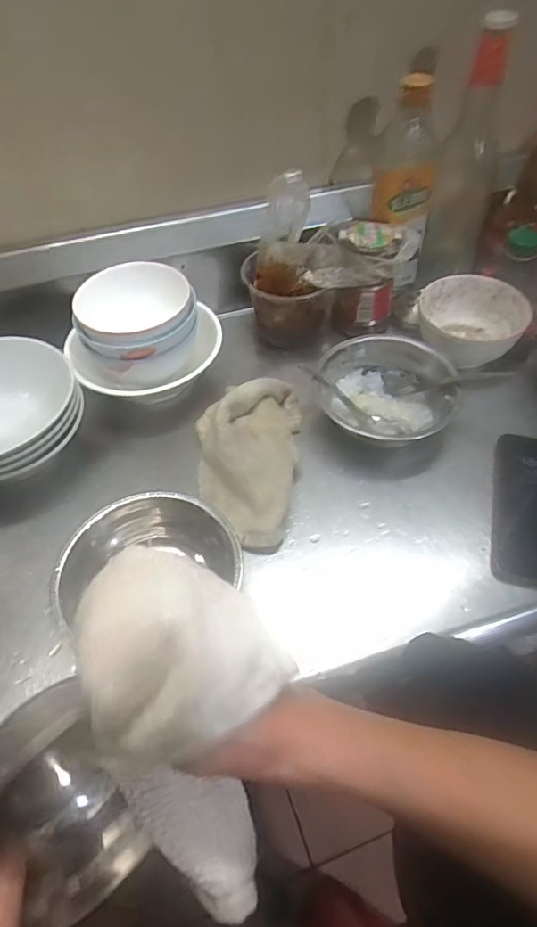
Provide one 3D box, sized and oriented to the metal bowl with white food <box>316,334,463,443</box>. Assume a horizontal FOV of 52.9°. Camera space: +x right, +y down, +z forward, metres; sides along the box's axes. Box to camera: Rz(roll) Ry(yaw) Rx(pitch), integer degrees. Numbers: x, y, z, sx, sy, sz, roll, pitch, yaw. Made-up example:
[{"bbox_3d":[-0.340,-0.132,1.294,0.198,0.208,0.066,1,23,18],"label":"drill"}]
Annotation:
[{"bbox_3d":[0.125,-0.077,0.575,0.143,0.063,0.130,0,53,1],"label":"metal bowl with white food"}]

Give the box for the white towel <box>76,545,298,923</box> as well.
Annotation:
[{"bbox_3d":[-0.033,0.133,0.267,0.083,0.185,0.067,-6,21,-3],"label":"white towel"}]

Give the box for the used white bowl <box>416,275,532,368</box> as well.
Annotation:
[{"bbox_3d":[0.235,-0.162,0.633,0.121,0.052,0.116,-13,53,-9],"label":"used white bowl"}]

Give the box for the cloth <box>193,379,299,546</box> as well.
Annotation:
[{"bbox_3d":[-0.022,-0.008,0.533,0.105,0.052,0.184,1,53,1],"label":"cloth"}]

